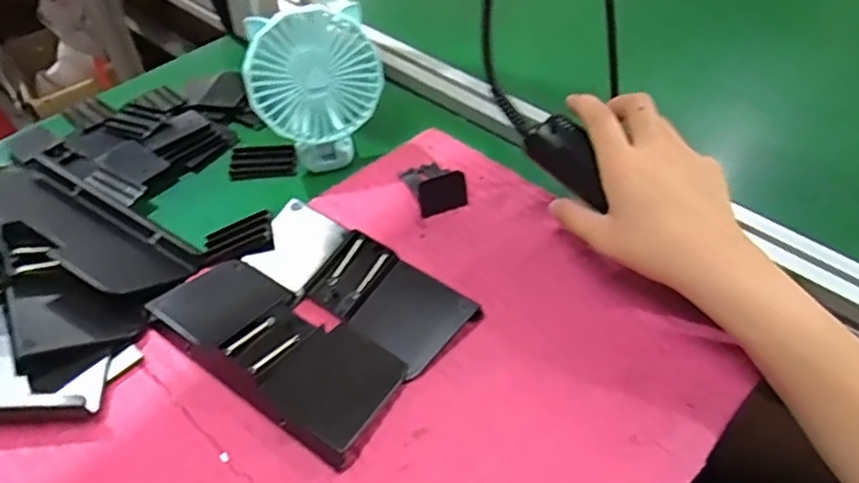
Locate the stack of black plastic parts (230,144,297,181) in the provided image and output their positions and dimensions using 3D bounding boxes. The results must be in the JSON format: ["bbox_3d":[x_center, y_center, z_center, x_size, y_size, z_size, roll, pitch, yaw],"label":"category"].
[{"bbox_3d":[-0.141,-0.068,0.547,0.055,0.008,0.034,-3,47,-2],"label":"stack of black plastic parts"}]

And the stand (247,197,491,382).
[{"bbox_3d":[-0.055,0.021,0.439,0.169,0.023,0.067,33,55,27],"label":"stand"}]

